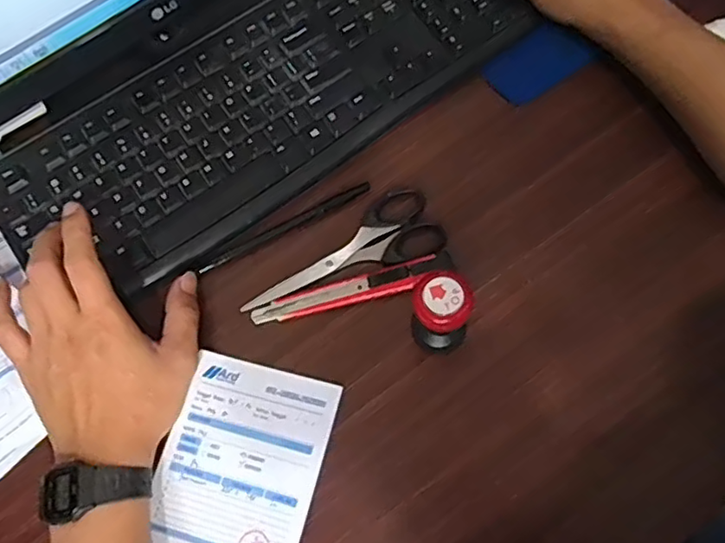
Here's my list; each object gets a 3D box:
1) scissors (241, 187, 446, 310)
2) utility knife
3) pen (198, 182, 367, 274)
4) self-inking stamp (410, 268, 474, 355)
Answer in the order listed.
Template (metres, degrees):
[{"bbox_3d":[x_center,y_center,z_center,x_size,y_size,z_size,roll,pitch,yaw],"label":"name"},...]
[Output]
[{"bbox_3d":[-0.017,-0.019,0.434,0.148,0.007,0.055,-18,75,-5],"label":"scissors"},{"bbox_3d":[-0.006,0.013,0.418,0.144,0.012,0.019,-15,75,-4],"label":"utility knife"},{"bbox_3d":[-0.059,-0.033,0.447,0.142,0.008,0.008,-27,76,-7],"label":"pen"},{"bbox_3d":[0.049,0.027,0.376,0.040,0.076,0.039,0,74,0],"label":"self-inking stamp"}]

